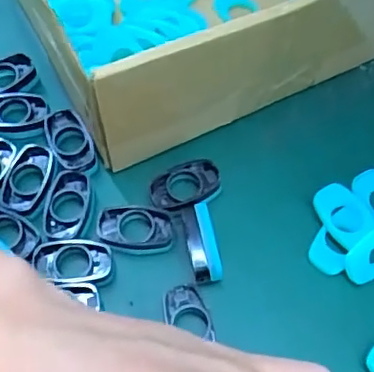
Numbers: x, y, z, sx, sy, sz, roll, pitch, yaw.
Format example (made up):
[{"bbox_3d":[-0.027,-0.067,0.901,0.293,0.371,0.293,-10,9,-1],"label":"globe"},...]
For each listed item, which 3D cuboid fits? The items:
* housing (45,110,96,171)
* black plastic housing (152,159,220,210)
[{"bbox_3d":[-0.053,-0.021,0.266,0.018,0.008,0.030,-24,66,-12],"label":"housing"},{"bbox_3d":[0.000,0.000,0.260,0.032,0.008,0.020,-14,64,-7],"label":"black plastic housing"}]

